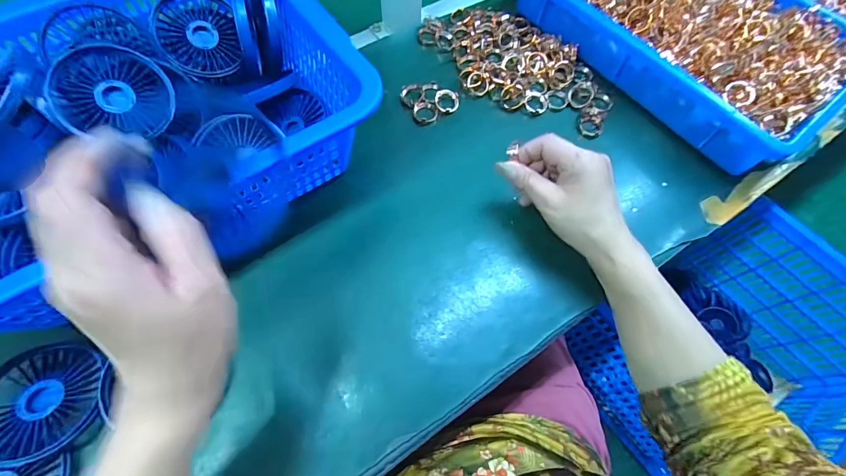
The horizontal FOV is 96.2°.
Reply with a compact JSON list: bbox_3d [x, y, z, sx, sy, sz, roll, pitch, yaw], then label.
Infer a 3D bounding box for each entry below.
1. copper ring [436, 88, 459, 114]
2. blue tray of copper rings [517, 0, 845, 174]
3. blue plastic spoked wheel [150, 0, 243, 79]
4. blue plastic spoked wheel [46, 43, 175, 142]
[{"bbox_3d":[0.027,-0.158,0.442,0.028,0.008,0.029,33,79,9],"label":"copper ring"},{"bbox_3d":[0.312,-0.256,0.450,0.219,0.097,0.348,-36,70,-17],"label":"blue tray of copper rings"},{"bbox_3d":[-0.234,-0.214,0.395,0.080,0.011,0.091,-14,92,-28],"label":"blue plastic spoked wheel"},{"bbox_3d":[-0.285,-0.134,0.350,0.089,0.022,0.079,-22,100,-27],"label":"blue plastic spoked wheel"}]

